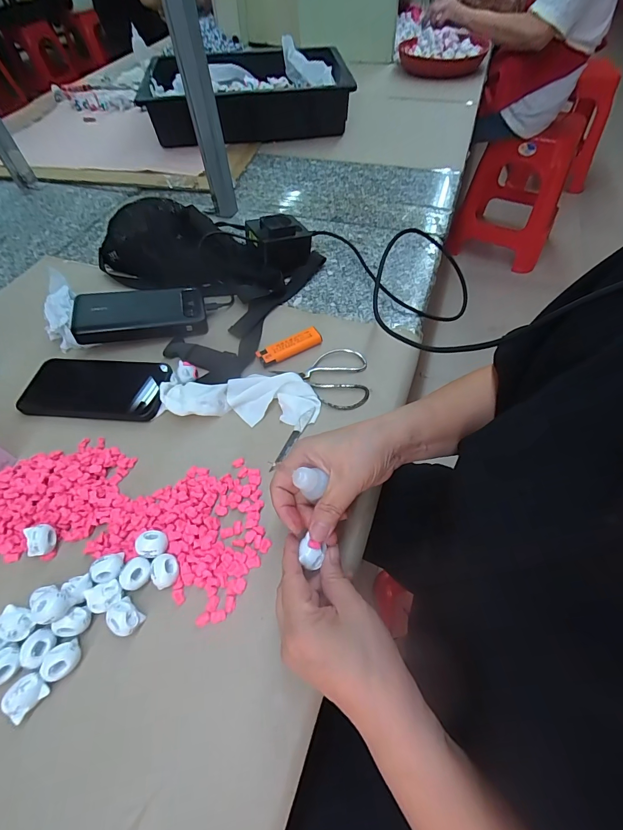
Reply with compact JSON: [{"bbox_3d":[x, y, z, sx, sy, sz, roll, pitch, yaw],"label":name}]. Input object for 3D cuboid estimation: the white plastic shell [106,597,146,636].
[{"bbox_3d":[-0.147,0.161,0.290,0.021,0.018,0.024,-39,61,-21],"label":"white plastic shell"}]

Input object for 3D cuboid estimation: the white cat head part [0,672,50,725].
[{"bbox_3d":[-0.205,0.202,0.265,0.020,0.019,0.025,32,63,23],"label":"white cat head part"}]

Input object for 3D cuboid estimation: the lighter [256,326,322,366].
[{"bbox_3d":[-0.027,-0.083,0.449,0.079,0.013,0.025,-24,57,-12],"label":"lighter"}]

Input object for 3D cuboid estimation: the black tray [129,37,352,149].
[{"bbox_3d":[-0.153,-0.779,0.887,0.439,0.102,0.378,-10,55,-3],"label":"black tray"}]

